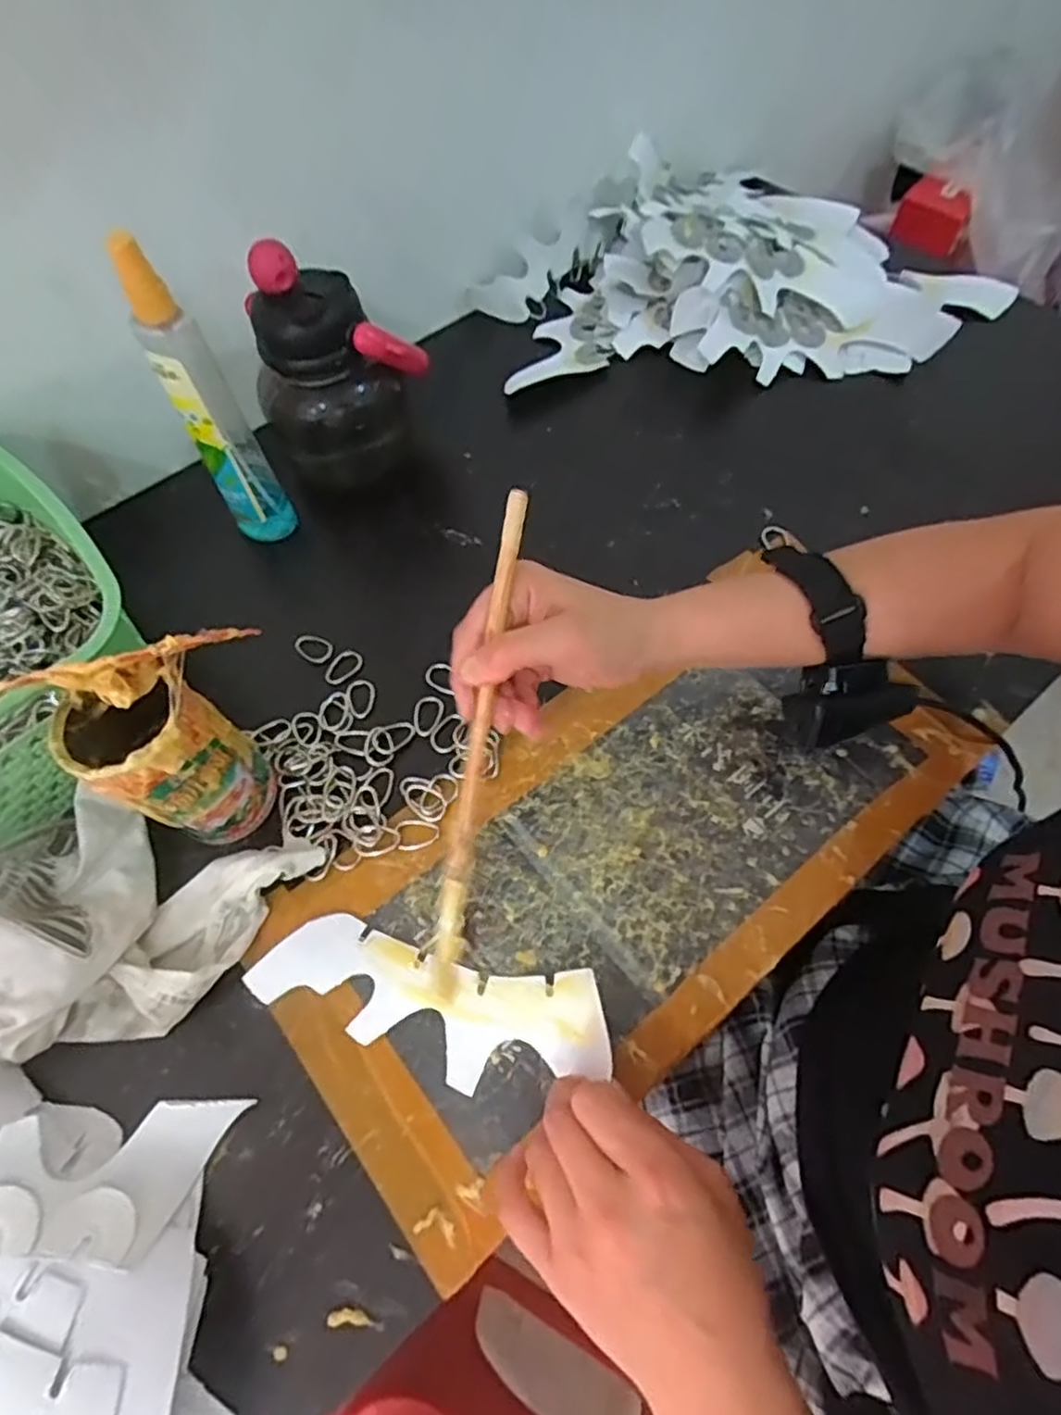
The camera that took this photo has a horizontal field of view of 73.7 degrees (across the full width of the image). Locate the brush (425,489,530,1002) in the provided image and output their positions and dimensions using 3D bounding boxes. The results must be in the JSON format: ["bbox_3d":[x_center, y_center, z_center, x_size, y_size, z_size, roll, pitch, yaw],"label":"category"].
[{"bbox_3d":[-0.028,0.026,0.374,0.014,0.014,0.270,11,99,10],"label":"brush"}]

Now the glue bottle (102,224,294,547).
[{"bbox_3d":[-0.216,-0.198,0.479,0.042,0.207,0.033,-27,63,-10],"label":"glue bottle"}]

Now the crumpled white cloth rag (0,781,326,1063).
[{"bbox_3d":[-0.236,0.116,0.385,0.192,0.058,0.134,9,62,9],"label":"crumpled white cloth rag"}]

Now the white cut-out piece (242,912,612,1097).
[{"bbox_3d":[-0.055,0.160,0.384,0.191,0.016,0.064,9,62,11],"label":"white cut-out piece"}]

